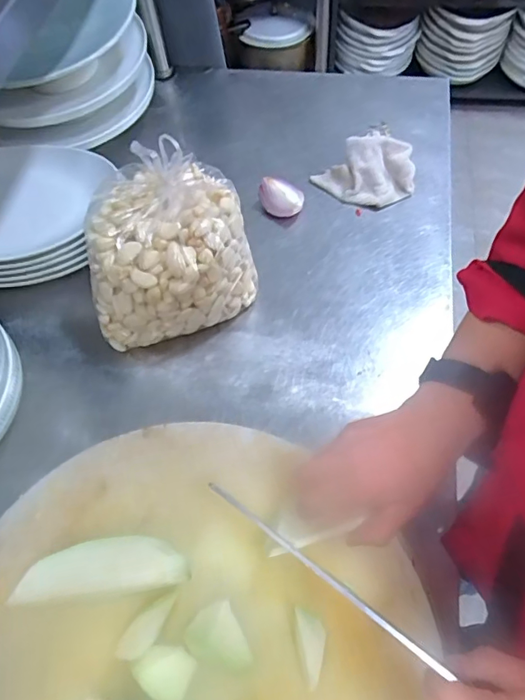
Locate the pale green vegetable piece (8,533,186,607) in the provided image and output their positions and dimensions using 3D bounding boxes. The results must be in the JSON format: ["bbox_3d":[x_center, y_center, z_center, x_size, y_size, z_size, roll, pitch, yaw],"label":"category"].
[{"bbox_3d":[-0.129,0.181,0.418,0.132,0.038,0.046,-7,60,0],"label":"pale green vegetable piece"}]

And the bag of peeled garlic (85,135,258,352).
[{"bbox_3d":[-0.115,-0.128,0.622,0.196,0.160,0.198,-8,60,-1],"label":"bag of peeled garlic"}]

